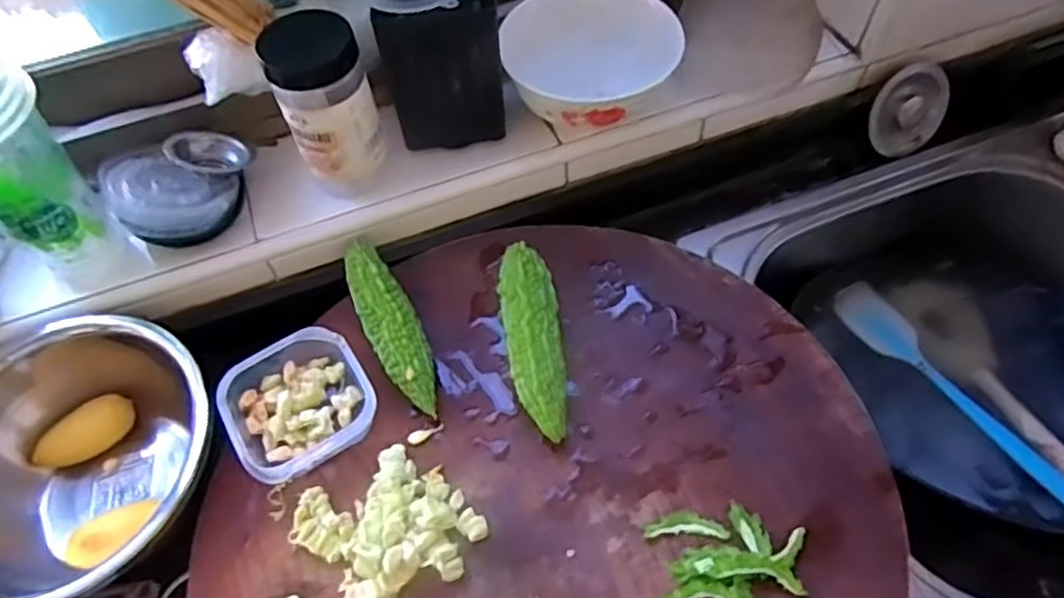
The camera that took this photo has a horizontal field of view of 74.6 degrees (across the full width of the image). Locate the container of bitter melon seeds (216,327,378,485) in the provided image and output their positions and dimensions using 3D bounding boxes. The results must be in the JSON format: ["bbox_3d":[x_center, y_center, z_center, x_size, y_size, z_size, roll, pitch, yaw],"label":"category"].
[{"bbox_3d":[-0.161,0.066,0.475,0.090,0.035,0.092,-31,62,-15],"label":"container of bitter melon seeds"}]

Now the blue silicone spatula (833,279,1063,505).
[{"bbox_3d":[0.375,0.083,0.628,0.046,0.033,0.262,-24,60,-11],"label":"blue silicone spatula"}]

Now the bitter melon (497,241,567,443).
[{"bbox_3d":[0.001,0.028,0.485,0.041,0.038,0.145,-9,58,-3],"label":"bitter melon"}]

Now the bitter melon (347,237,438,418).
[{"bbox_3d":[-0.099,0.019,0.497,0.036,0.036,0.143,-26,60,-13],"label":"bitter melon"}]

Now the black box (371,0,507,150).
[{"bbox_3d":[-0.067,-0.173,0.517,0.087,0.123,0.051,-6,58,-1],"label":"black box"}]

